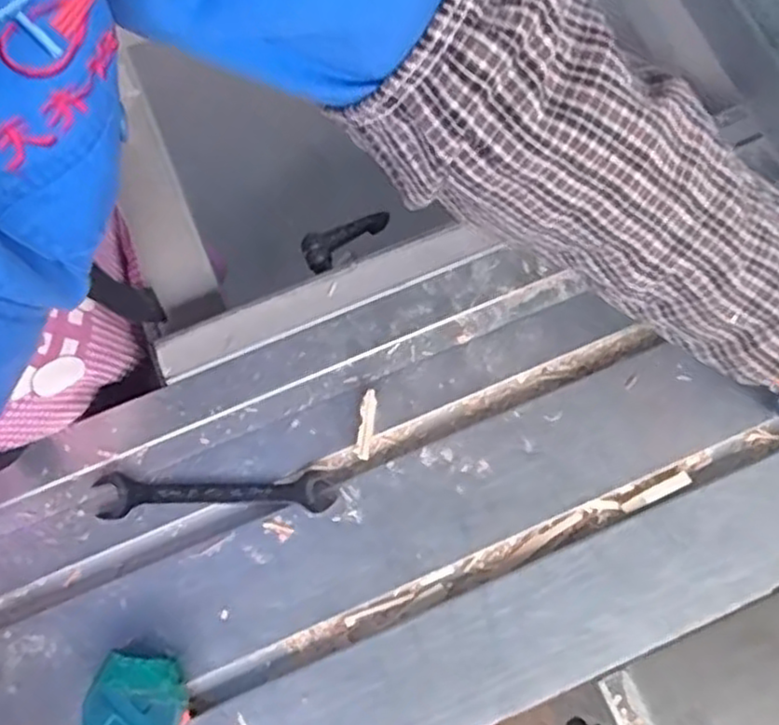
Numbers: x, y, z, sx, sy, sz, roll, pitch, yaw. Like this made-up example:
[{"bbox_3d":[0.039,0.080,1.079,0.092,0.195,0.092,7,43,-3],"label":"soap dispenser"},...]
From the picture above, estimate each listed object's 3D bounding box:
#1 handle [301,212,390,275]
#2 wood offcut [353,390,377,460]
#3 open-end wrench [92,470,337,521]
[{"bbox_3d":[-0.038,-0.104,0.620,0.027,0.024,0.089,44,50,11],"label":"handle"},{"bbox_3d":[-0.018,0.046,0.551,0.012,0.016,0.049,9,74,2],"label":"wood offcut"},{"bbox_3d":[-0.129,0.096,0.545,0.170,0.007,0.031,-1,74,-1],"label":"open-end wrench"}]

